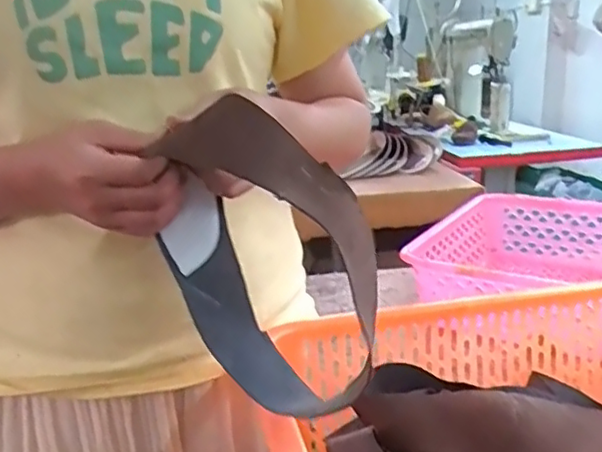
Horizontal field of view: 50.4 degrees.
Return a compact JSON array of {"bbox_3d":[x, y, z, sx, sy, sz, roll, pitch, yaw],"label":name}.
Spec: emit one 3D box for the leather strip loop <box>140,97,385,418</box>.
[{"bbox_3d":[-0.022,0.031,0.443,0.057,0.220,0.191,-18,23,-41],"label":"leather strip loop"}]

